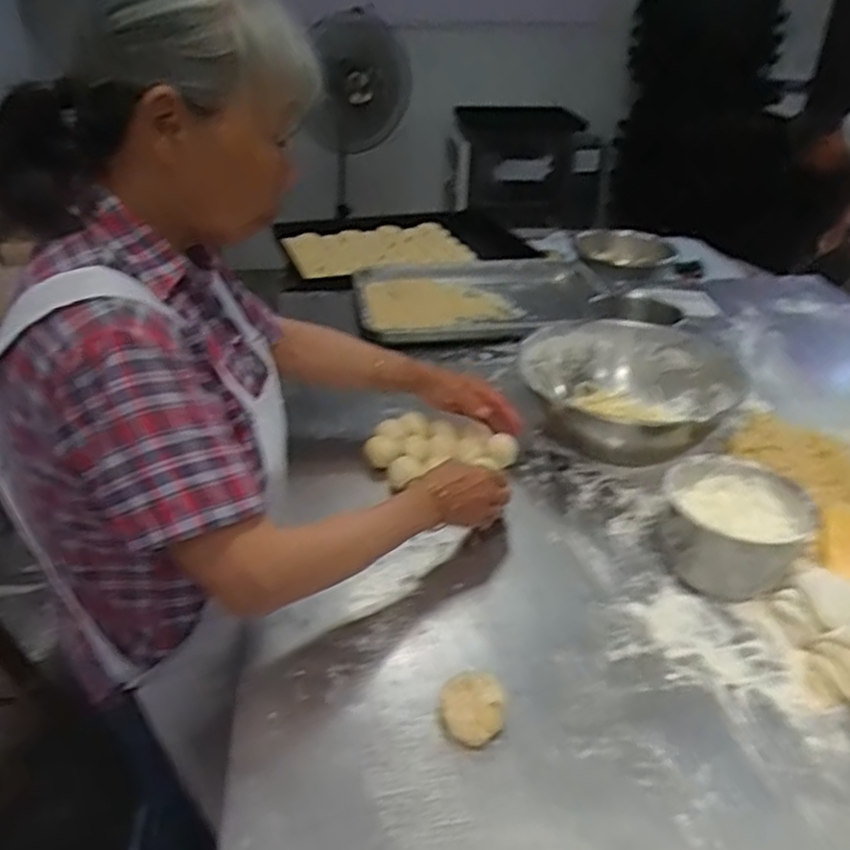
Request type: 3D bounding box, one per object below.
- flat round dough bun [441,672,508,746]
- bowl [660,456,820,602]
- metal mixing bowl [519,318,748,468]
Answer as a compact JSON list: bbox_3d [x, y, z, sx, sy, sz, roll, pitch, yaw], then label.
[{"bbox_3d":[0.044,0.252,0.640,0.056,0.037,0.052,0,31,0],"label":"flat round dough bun"},{"bbox_3d":[0.346,0.115,0.807,0.144,0.096,0.140,0,31,0],"label":"bowl"},{"bbox_3d":[0.294,-0.050,1.074,0.292,0.113,0.292,0,31,0],"label":"metal mixing bowl"}]

